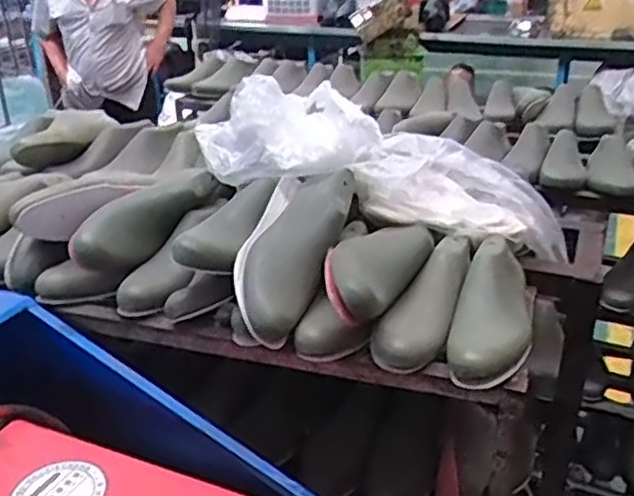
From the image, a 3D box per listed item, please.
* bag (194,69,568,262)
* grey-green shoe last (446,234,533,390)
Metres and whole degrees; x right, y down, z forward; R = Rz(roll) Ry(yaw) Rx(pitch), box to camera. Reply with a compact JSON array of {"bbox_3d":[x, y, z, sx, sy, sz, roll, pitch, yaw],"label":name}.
[{"bbox_3d":[0.102,-0.114,1.018,0.543,0.148,0.178,18,25,-1],"label":"bag"},{"bbox_3d":[0.222,0.071,0.874,0.091,0.078,0.256,8,25,17],"label":"grey-green shoe last"}]

